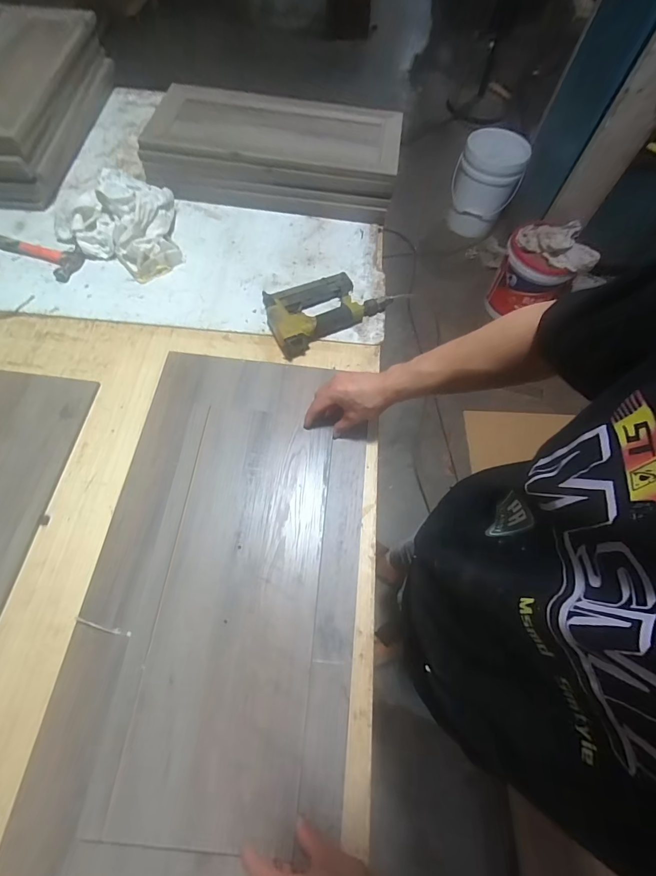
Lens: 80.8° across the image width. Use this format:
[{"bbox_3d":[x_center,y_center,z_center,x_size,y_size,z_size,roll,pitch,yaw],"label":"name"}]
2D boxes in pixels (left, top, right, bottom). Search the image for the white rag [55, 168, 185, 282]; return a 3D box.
[{"bbox_3d":[-0.415,-0.447,0.793,0.269,0.080,0.237,34,68,13],"label":"white rag"}]

